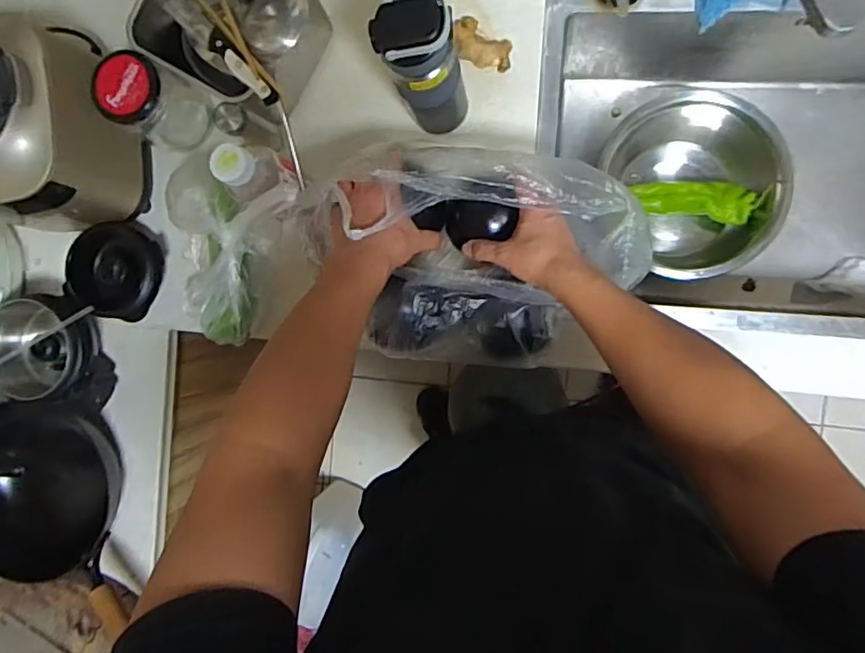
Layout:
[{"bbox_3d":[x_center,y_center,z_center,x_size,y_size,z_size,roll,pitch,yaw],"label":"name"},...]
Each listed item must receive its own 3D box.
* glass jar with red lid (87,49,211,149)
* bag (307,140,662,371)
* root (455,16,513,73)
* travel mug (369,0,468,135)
[{"bbox_3d":[-0.347,-0.280,0.716,0.081,0.139,0.079,0,92,8],"label":"glass jar with red lid"},{"bbox_3d":[0.044,-0.074,0.644,0.349,0.133,0.238,11,94,8],"label":"bag"},{"bbox_3d":[0.059,-0.350,0.708,0.083,0.029,0.053,37,97,6],"label":"root"},{"bbox_3d":[-0.003,-0.278,0.618,0.075,0.221,0.066,-41,86,8],"label":"travel mug"}]

